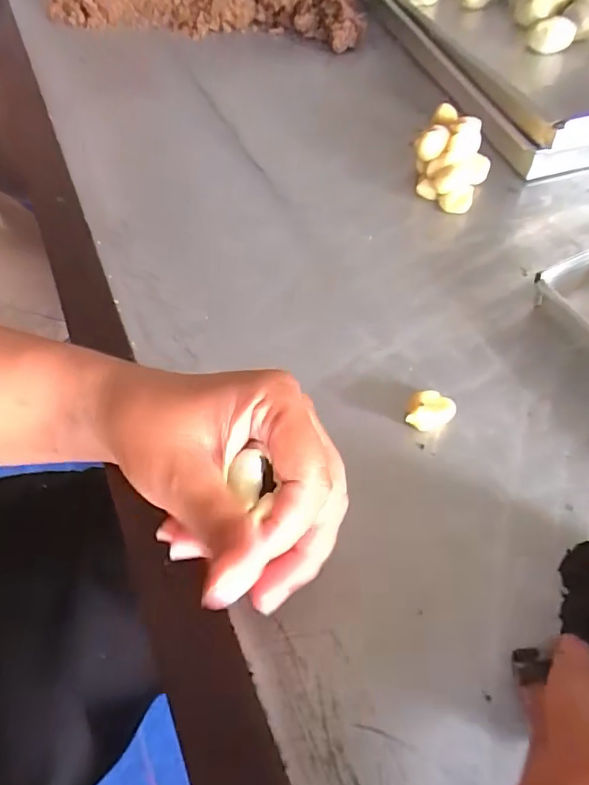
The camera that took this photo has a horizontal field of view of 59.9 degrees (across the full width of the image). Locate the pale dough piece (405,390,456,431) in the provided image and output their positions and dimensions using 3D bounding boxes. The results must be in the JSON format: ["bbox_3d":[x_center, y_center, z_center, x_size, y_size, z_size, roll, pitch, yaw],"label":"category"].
[{"bbox_3d":[0.080,0.011,0.300,0.025,0.015,0.024,0,55,0],"label":"pale dough piece"}]

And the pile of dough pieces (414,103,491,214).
[{"bbox_3d":[0.129,-0.192,0.419,0.058,0.051,0.078,15,57,11],"label":"pile of dough pieces"}]

